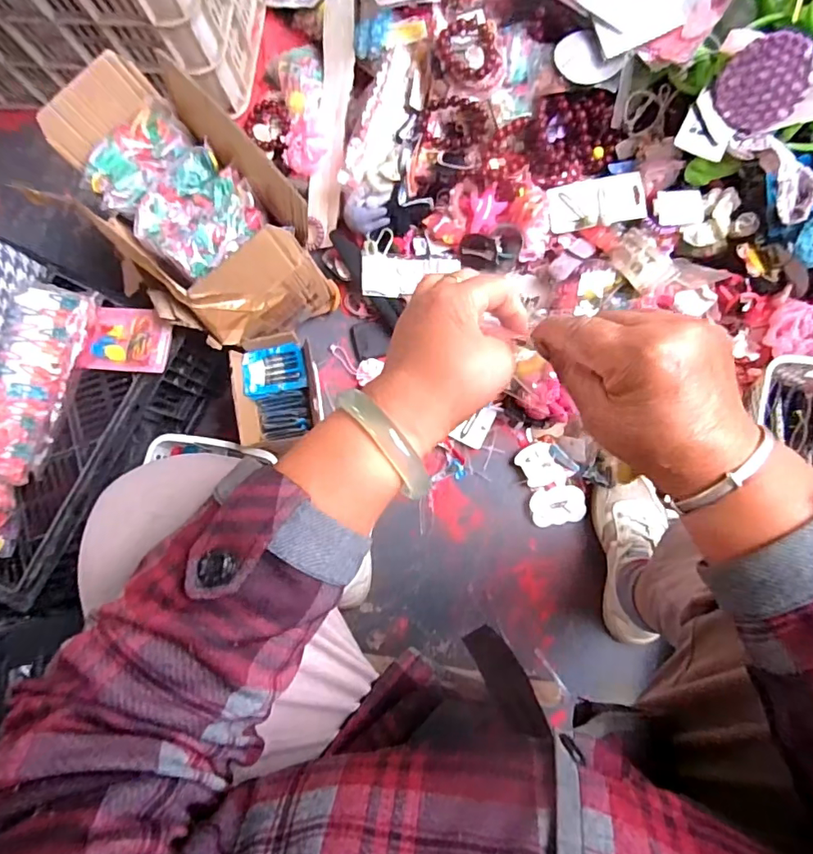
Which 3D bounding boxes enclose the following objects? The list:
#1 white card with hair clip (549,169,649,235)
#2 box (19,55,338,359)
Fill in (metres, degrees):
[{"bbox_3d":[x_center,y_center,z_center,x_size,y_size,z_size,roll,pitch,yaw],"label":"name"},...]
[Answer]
[{"bbox_3d":[0.267,-0.318,0.729,0.125,0.010,0.072,-9,82,3],"label":"white card with hair clip"},{"bbox_3d":[-0.278,-0.268,0.709,0.211,0.248,0.343,-44,82,-2],"label":"box"}]

